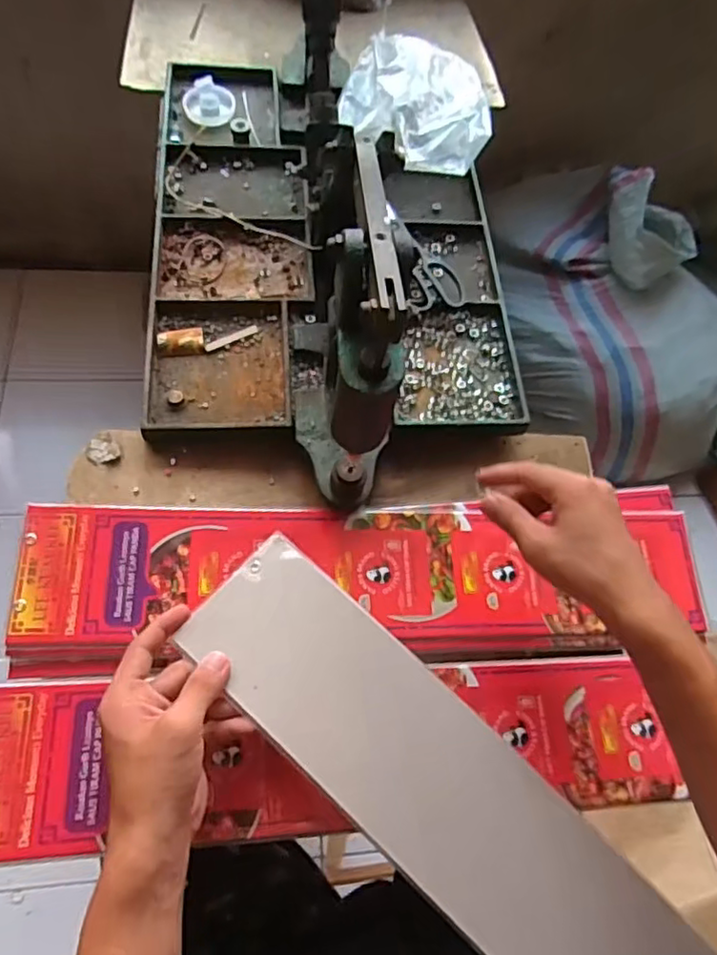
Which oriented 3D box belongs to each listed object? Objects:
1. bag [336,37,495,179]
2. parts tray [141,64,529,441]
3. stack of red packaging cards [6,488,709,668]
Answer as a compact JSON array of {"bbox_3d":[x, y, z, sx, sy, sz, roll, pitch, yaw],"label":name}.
[{"bbox_3d":[0.069,-0.448,0.752,0.173,0.043,0.199,7,64,-5],"label":"bag"},{"bbox_3d":[-0.033,-0.256,0.661,0.353,0.057,0.541,-1,65,-8],"label":"parts tray"},{"bbox_3d":[0.020,0.079,0.523,0.560,0.021,0.134,-2,68,-11],"label":"stack of red packaging cards"}]

